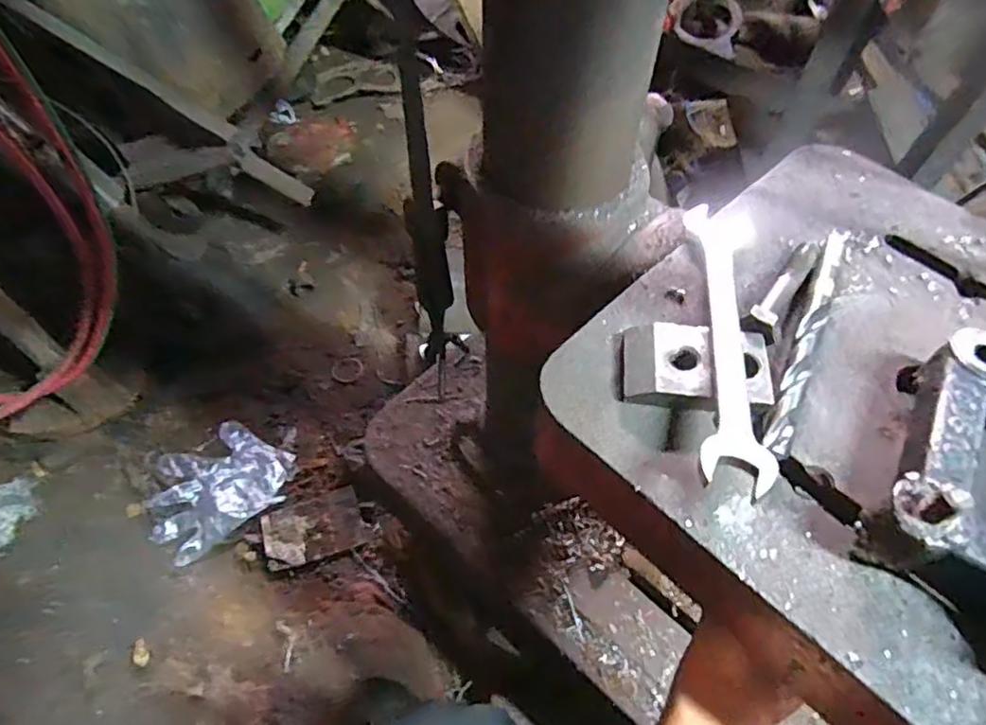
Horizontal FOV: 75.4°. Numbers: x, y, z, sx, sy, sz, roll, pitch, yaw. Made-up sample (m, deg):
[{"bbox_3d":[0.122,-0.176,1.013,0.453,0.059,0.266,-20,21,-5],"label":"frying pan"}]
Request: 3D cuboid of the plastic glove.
[{"bbox_3d":[-0.425,0.180,0.972,0.206,0.025,0.179,-38,66,-23],"label":"plastic glove"}]

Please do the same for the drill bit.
[{"bbox_3d":[0.172,-0.017,0.343,0.012,0.009,0.169,25,60,13],"label":"drill bit"}]

